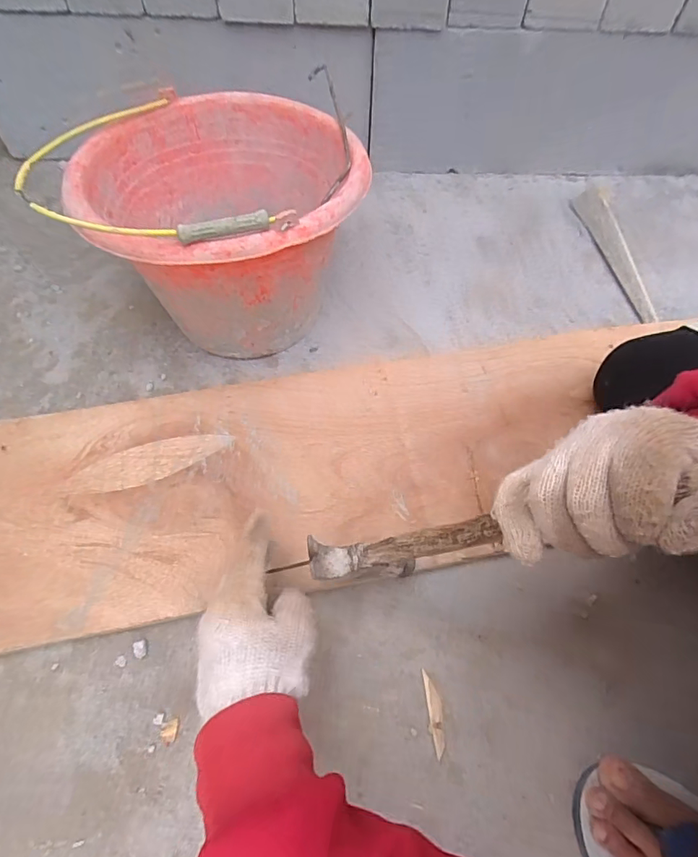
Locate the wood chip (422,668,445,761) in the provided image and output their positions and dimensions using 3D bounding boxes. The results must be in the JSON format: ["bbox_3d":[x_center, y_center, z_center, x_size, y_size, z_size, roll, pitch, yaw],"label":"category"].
[{"bbox_3d":[0.073,0.240,0.396,0.013,0.005,0.062,-1,60,-2],"label":"wood chip"}]

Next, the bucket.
[{"bbox_3d":[-0.119,-0.217,0.536,0.259,0.211,0.263,1,60,-1],"label":"bucket"}]

